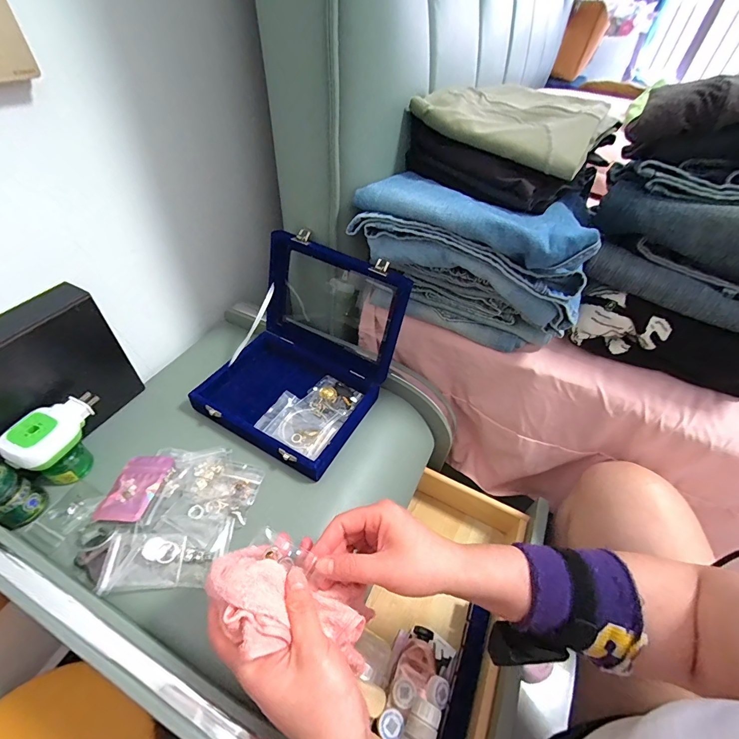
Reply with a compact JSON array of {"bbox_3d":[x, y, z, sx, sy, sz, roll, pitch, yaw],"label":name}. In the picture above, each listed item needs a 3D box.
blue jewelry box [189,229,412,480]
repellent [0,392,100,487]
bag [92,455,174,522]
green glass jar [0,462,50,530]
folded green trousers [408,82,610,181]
[{"bbox_3d":[-0.082,-0.040,0.482,0.202,0.171,0.241,24,49,18],"label":"blue jewelry box"},{"bbox_3d":[-0.330,0.081,0.411,0.041,0.085,0.090,23,49,17],"label":"repellent"},{"bbox_3d":[-0.265,0.132,0.422,0.056,0.009,0.078,8,46,4],"label":"bag"},{"bbox_3d":[-0.368,0.128,0.376,0.037,0.071,0.041,14,47,9],"label":"green glass jar"},{"bbox_3d":[0.187,-0.318,0.472,0.212,0.038,0.224,25,49,19],"label":"folded green trousers"}]

